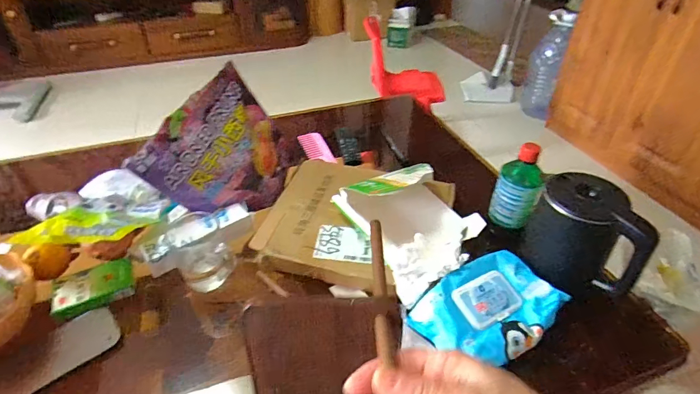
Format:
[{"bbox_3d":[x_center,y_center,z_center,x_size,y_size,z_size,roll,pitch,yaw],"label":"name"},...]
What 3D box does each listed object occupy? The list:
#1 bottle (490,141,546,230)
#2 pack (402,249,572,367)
[{"bbox_3d":[0.270,-0.012,0.644,0.063,0.142,0.056,13,40,16],"label":"bottle"},{"bbox_3d":[0.189,0.153,0.541,0.202,0.043,0.129,-24,44,-27],"label":"pack"}]

